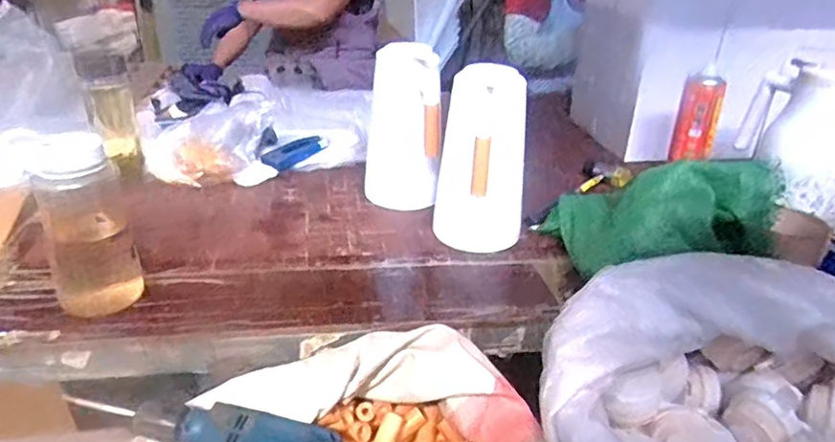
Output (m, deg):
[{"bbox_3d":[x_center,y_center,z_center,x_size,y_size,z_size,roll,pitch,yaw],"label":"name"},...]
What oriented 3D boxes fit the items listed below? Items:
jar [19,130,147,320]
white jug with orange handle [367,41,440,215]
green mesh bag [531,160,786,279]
[{"bbox_3d":[-0.372,0.002,0.685,0.085,0.203,0.074,-10,29,-23],"label":"jar"},{"bbox_3d":[-0.004,-0.147,0.988,0.149,0.264,0.090,22,33,33],"label":"white jug with orange handle"},{"bbox_3d":[0.328,-0.006,0.828,0.292,0.144,0.124,11,28,16],"label":"green mesh bag"}]

